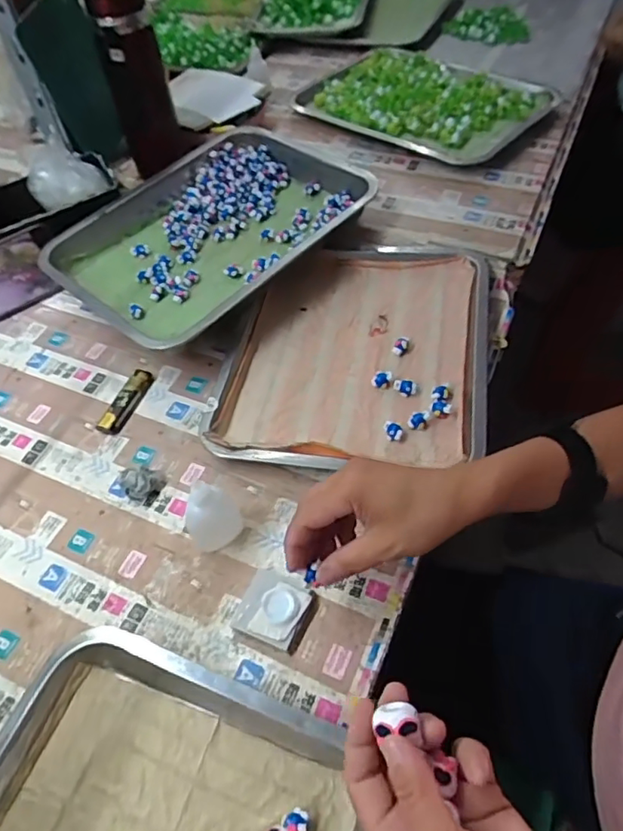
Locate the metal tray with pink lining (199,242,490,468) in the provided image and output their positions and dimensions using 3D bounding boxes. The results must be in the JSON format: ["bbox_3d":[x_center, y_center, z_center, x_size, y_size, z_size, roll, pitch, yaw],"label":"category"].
[{"bbox_3d":[0.046,-0.076,0.594,0.259,0.029,0.296,6,53,10],"label":"metal tray with pink lining"}]

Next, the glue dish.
[{"bbox_3d":[-0.030,0.150,0.447,0.053,0.014,0.052,18,56,18],"label":"glue dish"}]

